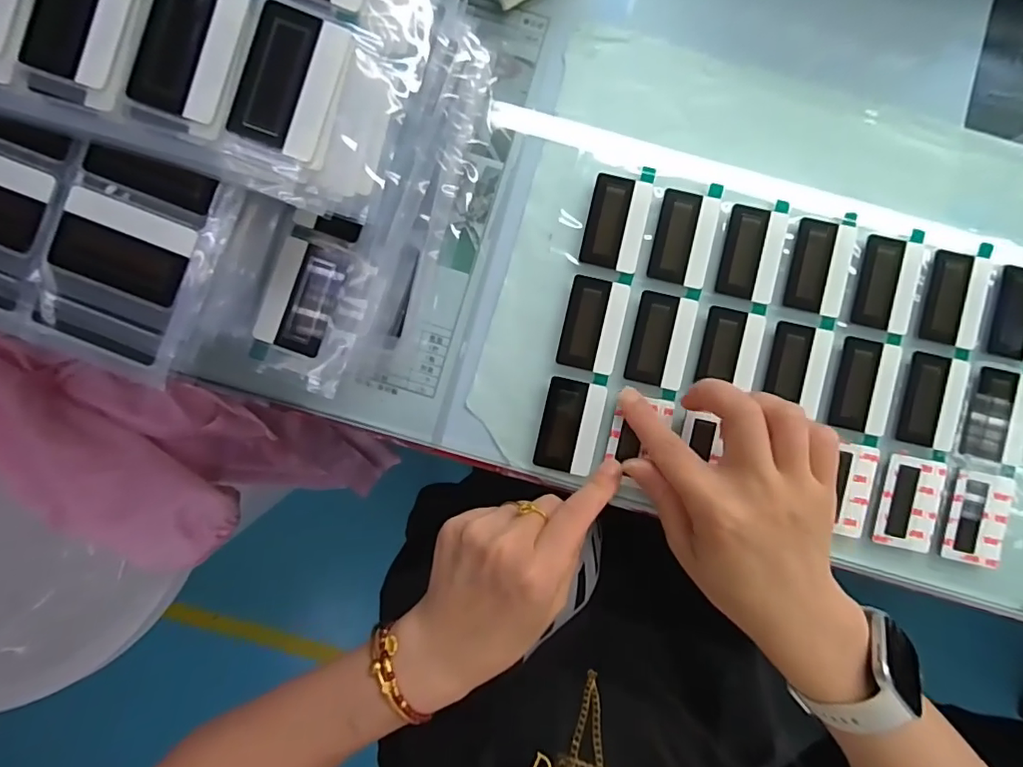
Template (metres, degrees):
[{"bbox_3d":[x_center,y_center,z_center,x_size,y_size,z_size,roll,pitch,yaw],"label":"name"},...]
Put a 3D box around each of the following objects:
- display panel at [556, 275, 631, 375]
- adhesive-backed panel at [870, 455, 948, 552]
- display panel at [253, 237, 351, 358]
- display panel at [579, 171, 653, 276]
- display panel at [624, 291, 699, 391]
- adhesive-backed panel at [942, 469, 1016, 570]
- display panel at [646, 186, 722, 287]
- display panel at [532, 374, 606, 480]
[{"bbox_3d":[0.049,-0.035,0.315,0.034,0.005,0.053,13,91,0],"label":"display panel"},{"bbox_3d":[0.235,0.071,0.315,0.036,0.004,0.053,12,91,0],"label":"adhesive-backed panel"},{"bbox_3d":[-0.106,-0.044,0.271,0.033,0.009,0.054,18,91,0],"label":"display panel"},{"bbox_3d":[0.062,-0.095,0.316,0.034,0.007,0.053,13,91,0],"label":"display panel"},{"bbox_3d":[0.088,-0.026,0.315,0.034,0.006,0.053,12,91,0],"label":"display panel"},{"bbox_3d":[0.273,0.080,0.312,0.033,0.007,0.053,10,91,0],"label":"adhesive-backed panel"},{"bbox_3d":[0.102,-0.086,0.316,0.034,0.007,0.053,13,91,0],"label":"display panel"},{"bbox_3d":[0.035,0.025,0.317,0.035,0.009,0.054,12,91,0],"label":"display panel"}]

